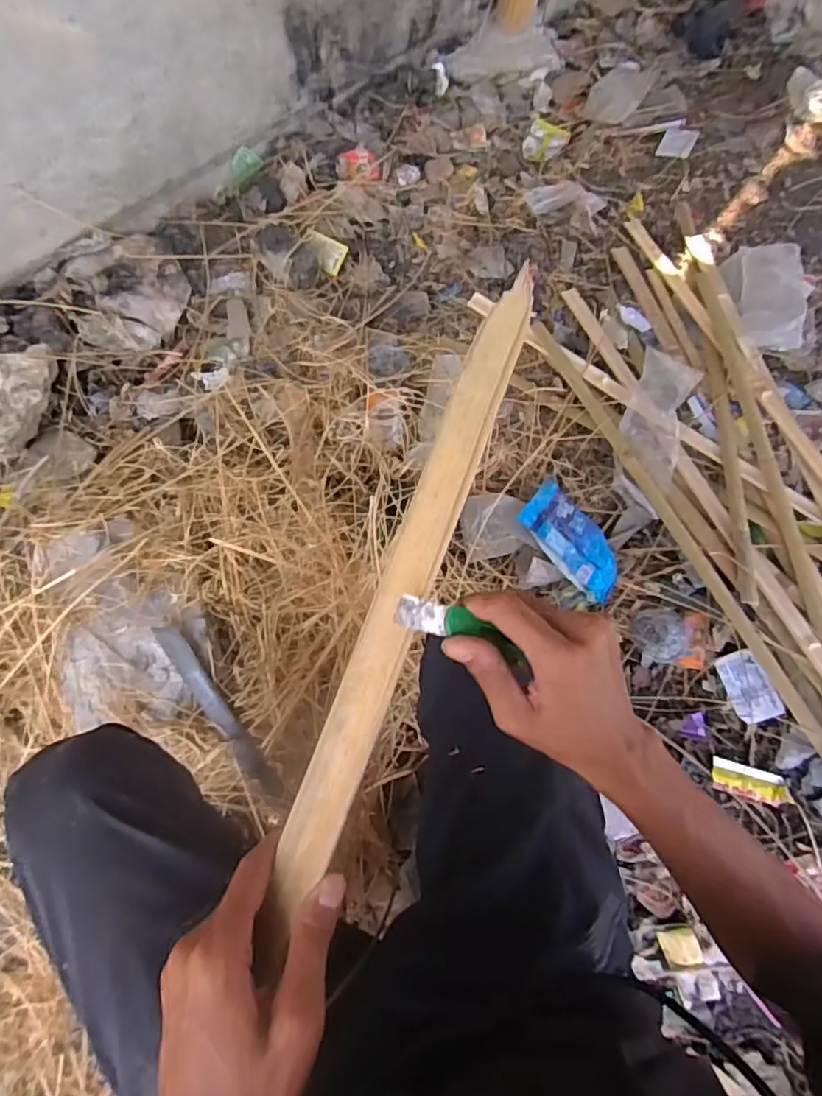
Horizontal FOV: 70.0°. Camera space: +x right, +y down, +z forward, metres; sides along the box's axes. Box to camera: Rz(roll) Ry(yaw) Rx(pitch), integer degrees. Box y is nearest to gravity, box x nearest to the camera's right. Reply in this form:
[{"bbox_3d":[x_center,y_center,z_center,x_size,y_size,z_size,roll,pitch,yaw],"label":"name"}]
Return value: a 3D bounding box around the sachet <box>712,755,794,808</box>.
[{"bbox_3d":[0.507,0.350,0.874,0.120,0.008,0.048,17,57,0],"label":"sachet"}]

